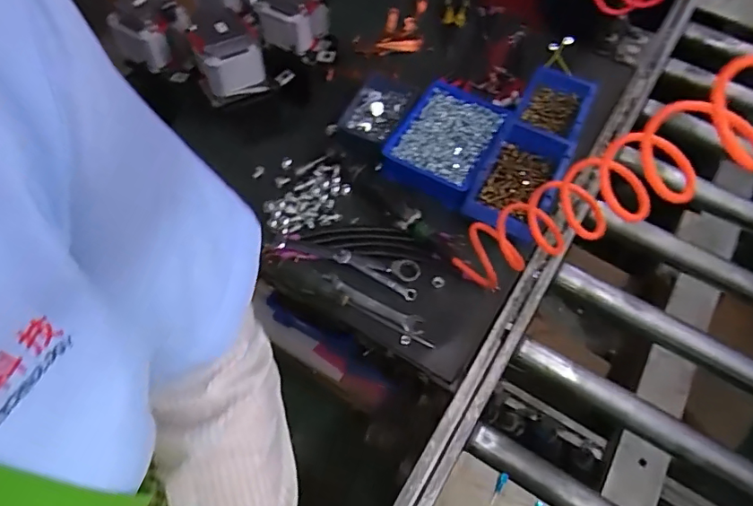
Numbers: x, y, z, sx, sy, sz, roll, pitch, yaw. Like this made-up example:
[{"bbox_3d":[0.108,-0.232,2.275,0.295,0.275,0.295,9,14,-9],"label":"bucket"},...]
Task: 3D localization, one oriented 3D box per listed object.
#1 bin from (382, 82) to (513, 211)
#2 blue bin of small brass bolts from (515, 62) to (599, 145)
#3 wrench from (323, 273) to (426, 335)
[{"bbox_3d":[0.110,-0.180,0.820,0.148,0.050,0.199,25,62,11],"label":"bin"},{"bbox_3d":[0.292,-0.241,0.849,0.105,0.057,0.147,24,62,11],"label":"blue bin of small brass bolts"},{"bbox_3d":[-0.007,0.071,0.712,0.155,0.009,0.026,25,62,11],"label":"wrench"}]

